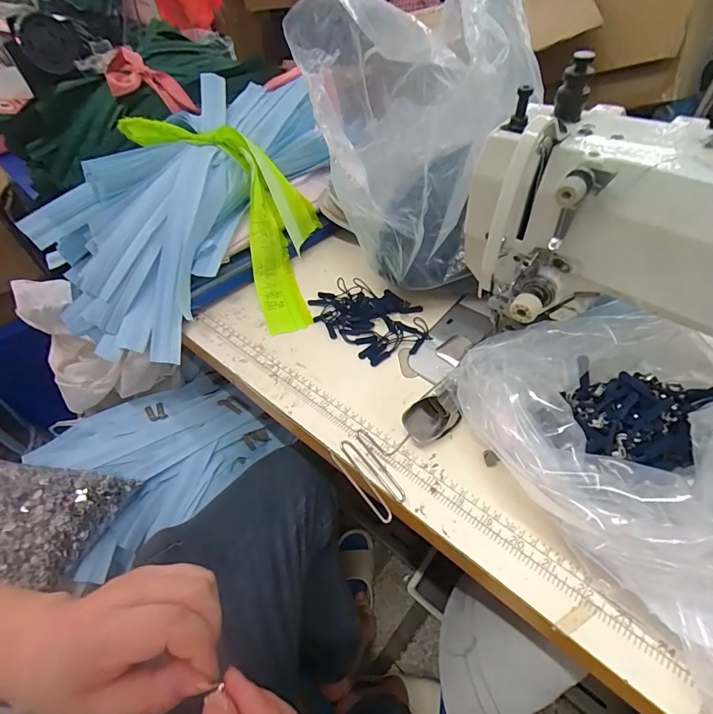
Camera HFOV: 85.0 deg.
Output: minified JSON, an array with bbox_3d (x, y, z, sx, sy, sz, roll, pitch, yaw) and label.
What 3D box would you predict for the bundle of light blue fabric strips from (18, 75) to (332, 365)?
[{"bbox_3d":[-0.205,-0.203,0.518,0.159,0.166,0.424,20,55,22],"label":"bundle of light blue fabric strips"}]

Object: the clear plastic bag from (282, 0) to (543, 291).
[{"bbox_3d":[0.059,-0.204,0.390,0.200,0.290,0.151,-26,52,-15],"label":"clear plastic bag"}]

